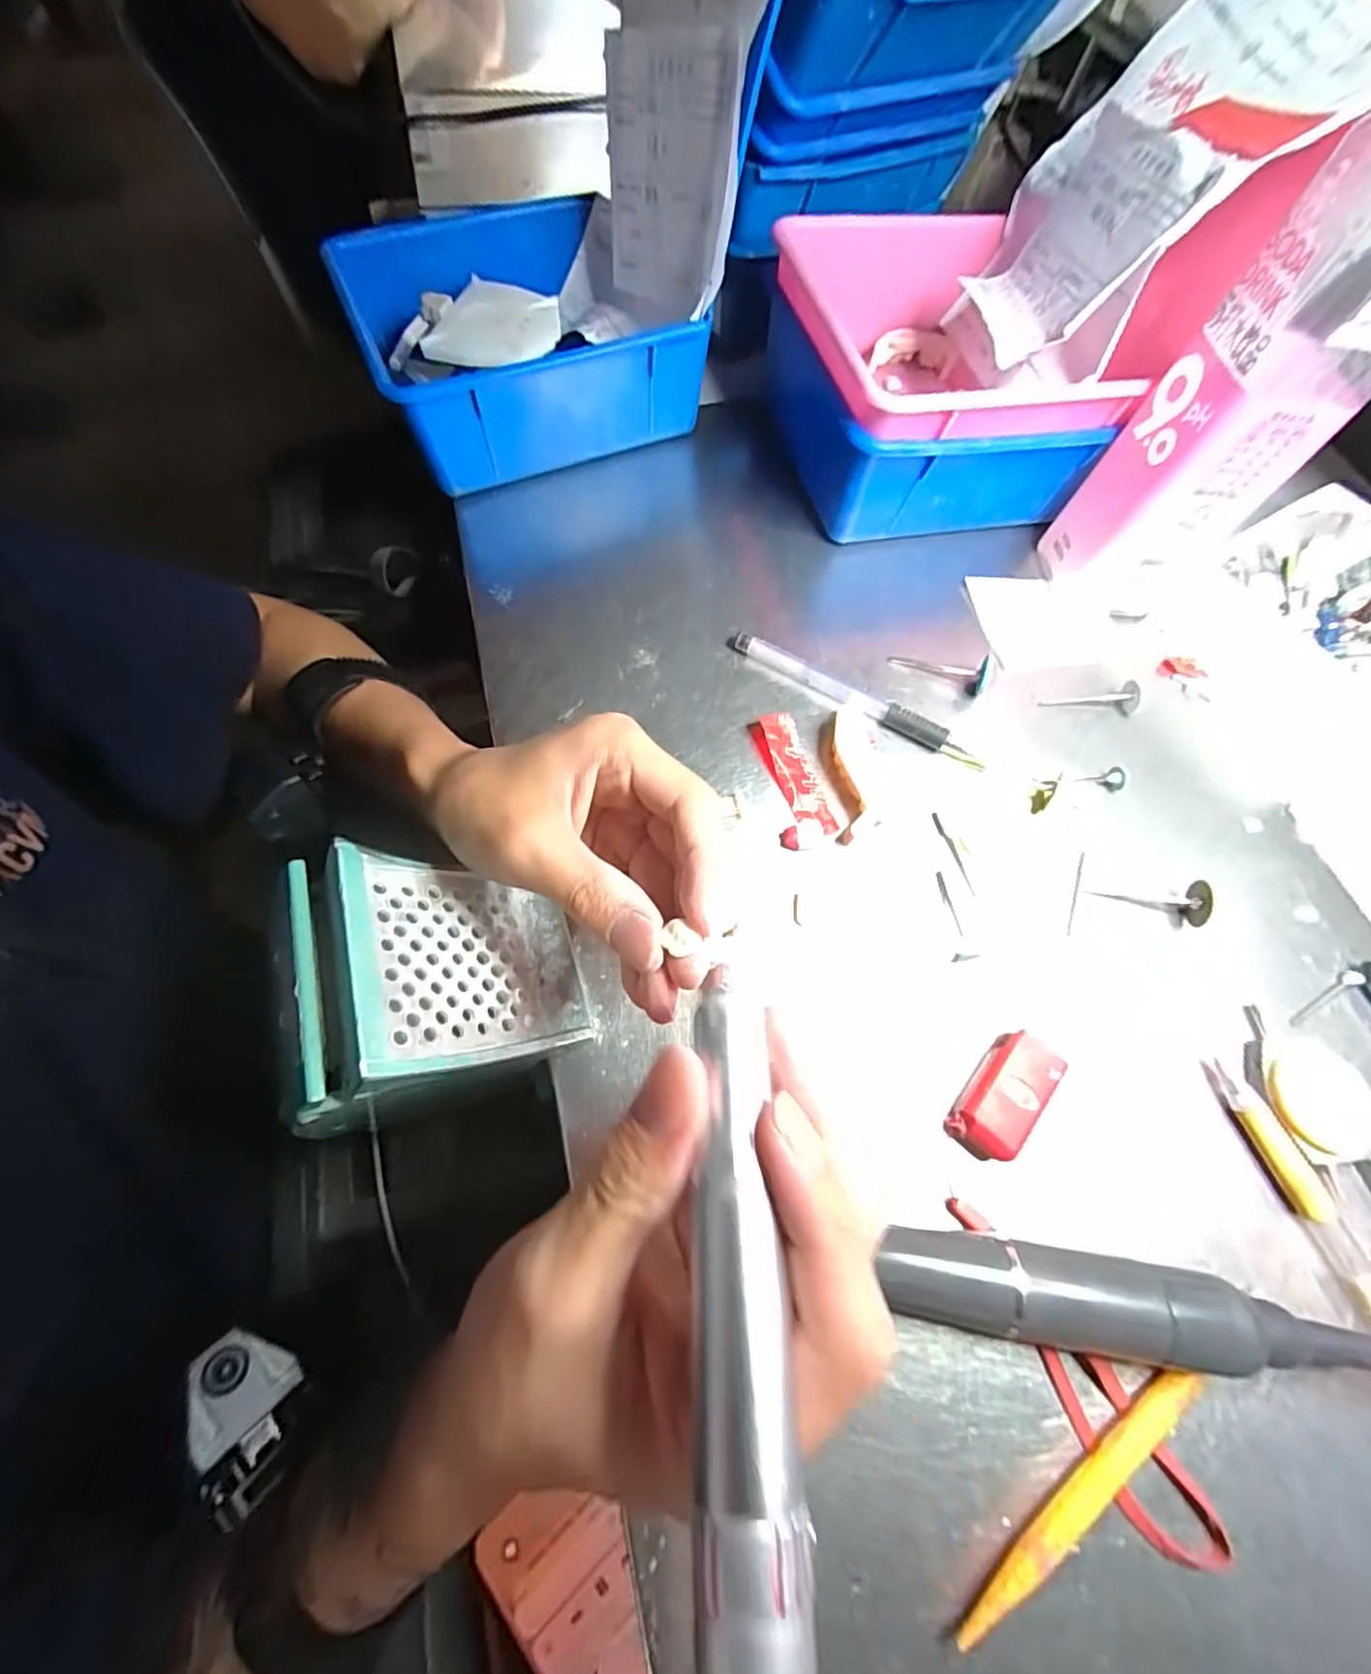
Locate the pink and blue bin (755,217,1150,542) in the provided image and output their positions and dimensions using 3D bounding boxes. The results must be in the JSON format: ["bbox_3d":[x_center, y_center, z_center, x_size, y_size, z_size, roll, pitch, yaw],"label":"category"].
[{"bbox_3d":[0.124,-0.247,0.344,0.139,0.085,0.160,-15,68,-10],"label":"pink and blue bin"}]

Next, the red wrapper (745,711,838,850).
[{"bbox_3d":[0.048,-0.026,0.282,0.027,0.009,0.066,-13,67,-9],"label":"red wrapper"}]

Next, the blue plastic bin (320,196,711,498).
[{"bbox_3d":[-0.097,-0.284,0.361,0.164,0.067,0.163,-23,69,-13],"label":"blue plastic bin"}]

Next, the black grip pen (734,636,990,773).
[{"bbox_3d":[0.080,-0.066,0.301,0.132,0.012,0.013,29,68,10],"label":"black grip pen"}]

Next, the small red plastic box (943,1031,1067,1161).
[{"bbox_3d":[0.115,0.095,0.230,0.025,0.019,0.044,37,69,12],"label":"small red plastic box"}]

